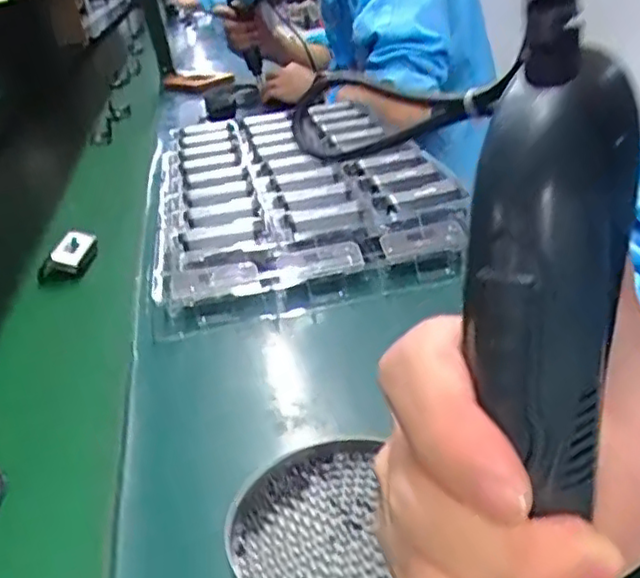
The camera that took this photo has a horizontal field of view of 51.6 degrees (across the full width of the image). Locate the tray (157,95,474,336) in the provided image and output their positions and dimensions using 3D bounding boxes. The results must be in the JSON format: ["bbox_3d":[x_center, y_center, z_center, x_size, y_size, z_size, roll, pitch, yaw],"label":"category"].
[{"bbox_3d":[-0.038,-0.120,0.756,0.299,0.068,0.497,-7,29,-9],"label":"tray"}]

